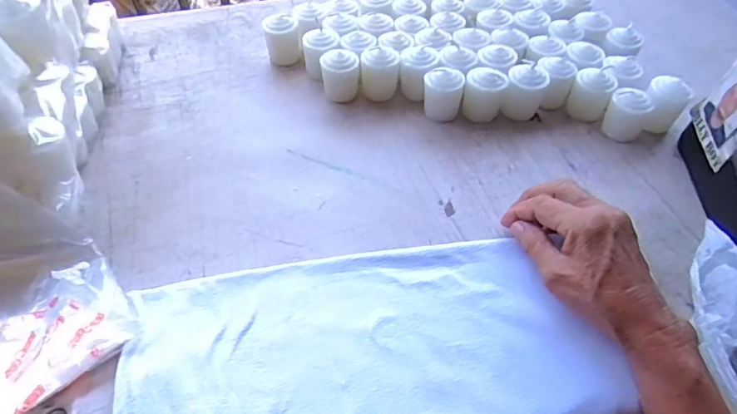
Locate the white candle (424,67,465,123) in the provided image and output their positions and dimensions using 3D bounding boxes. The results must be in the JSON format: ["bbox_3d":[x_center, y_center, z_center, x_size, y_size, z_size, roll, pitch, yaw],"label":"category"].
[{"bbox_3d":[0.073,-0.110,0.481,0.037,0.046,0.032,4,50,5],"label":"white candle"}]

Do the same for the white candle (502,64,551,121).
[{"bbox_3d":[0.156,-0.113,0.490,0.036,0.053,0.032,16,52,14],"label":"white candle"}]

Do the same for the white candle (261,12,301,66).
[{"bbox_3d":[-0.094,-0.184,0.539,0.037,0.043,0.034,-10,50,-8],"label":"white candle"}]

